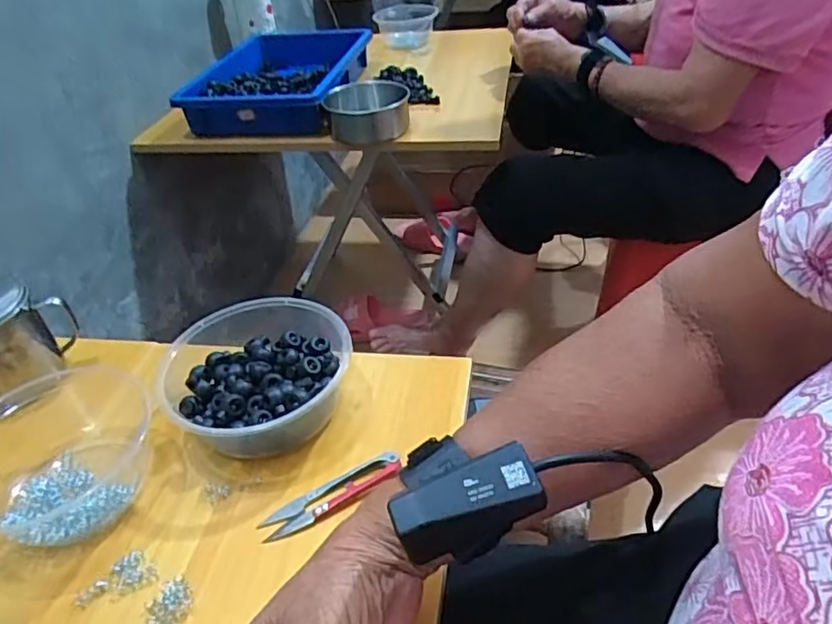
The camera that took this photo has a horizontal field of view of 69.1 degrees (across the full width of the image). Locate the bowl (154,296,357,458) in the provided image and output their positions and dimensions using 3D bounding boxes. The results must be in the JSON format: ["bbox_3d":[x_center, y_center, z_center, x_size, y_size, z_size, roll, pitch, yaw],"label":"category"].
[{"bbox_3d":[-0.122,0.047,0.481,0.139,0.065,0.146,-4,36,3],"label":"bowl"}]

